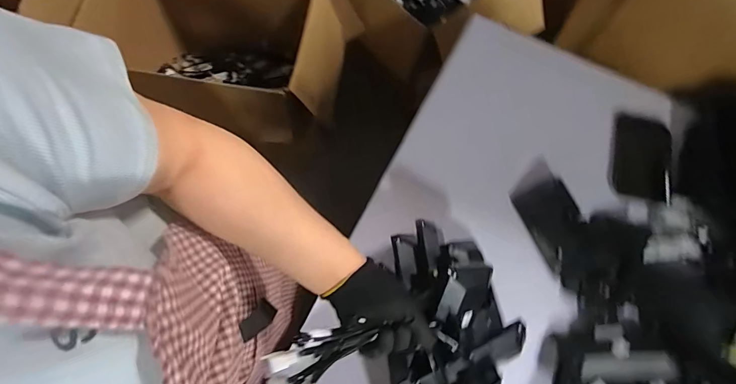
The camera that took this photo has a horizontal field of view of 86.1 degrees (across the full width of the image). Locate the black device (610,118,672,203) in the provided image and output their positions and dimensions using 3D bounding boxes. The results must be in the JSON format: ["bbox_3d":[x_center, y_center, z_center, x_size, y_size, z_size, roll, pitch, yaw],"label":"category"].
[{"bbox_3d":[0.486,-0.059,0.700,0.093,0.017,0.153,13,71,3],"label":"black device"}]

